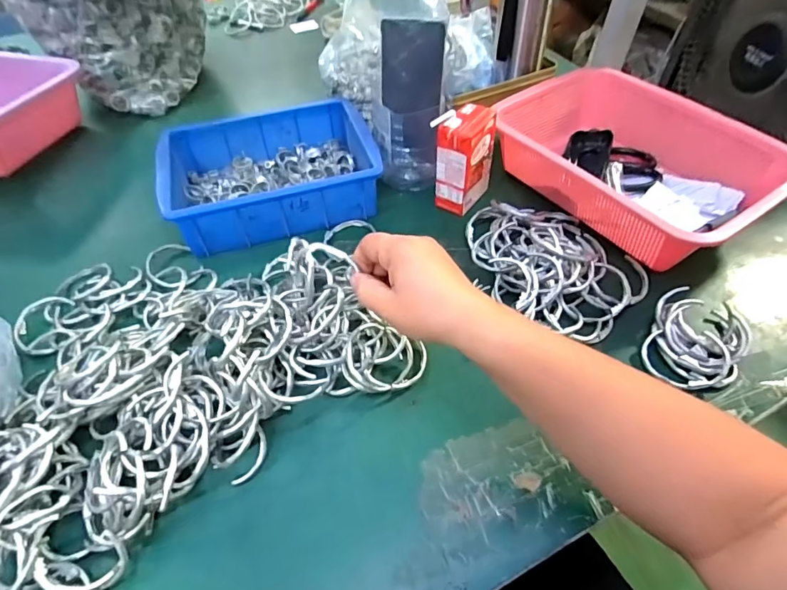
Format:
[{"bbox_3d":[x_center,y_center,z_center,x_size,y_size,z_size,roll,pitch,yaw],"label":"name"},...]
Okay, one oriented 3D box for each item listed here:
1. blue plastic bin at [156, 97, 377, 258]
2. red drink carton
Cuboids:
[{"bbox_3d":[-0.150,-0.152,0.570,0.238,0.069,0.174,-13,52,-10],"label":"blue plastic bin"},{"bbox_3d":[0.083,-0.155,0.543,0.043,0.118,0.076,35,59,26],"label":"red drink carton"}]

